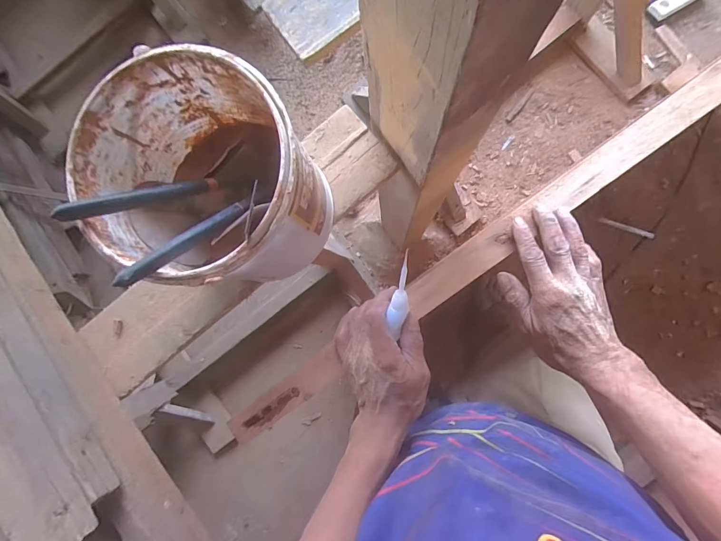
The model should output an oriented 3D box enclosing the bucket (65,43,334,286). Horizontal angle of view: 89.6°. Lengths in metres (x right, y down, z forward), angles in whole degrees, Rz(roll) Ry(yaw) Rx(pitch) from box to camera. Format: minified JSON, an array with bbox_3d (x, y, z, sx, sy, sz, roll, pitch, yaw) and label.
[{"bbox_3d":[-0.134,-0.080,0.356,0.180,0.166,0.177,0,87,4],"label":"bucket"}]

